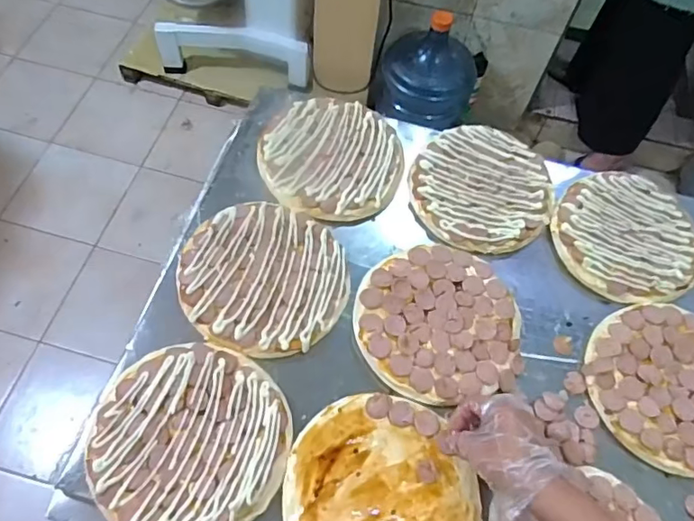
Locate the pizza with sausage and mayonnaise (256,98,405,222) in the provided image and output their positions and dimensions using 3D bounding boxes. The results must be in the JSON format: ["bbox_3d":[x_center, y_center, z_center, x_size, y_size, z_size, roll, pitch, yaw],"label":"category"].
[{"bbox_3d":[-0.022,-0.144,0.759,0.193,0.028,0.191,1,60,-2],"label":"pizza with sausage and mayonnaise"}]

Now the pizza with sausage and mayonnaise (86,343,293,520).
[{"bbox_3d":[-0.158,0.182,0.553,0.190,0.026,0.191,-6,61,-6],"label":"pizza with sausage and mayonnaise"}]

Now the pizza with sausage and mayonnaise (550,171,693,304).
[{"bbox_3d":[0.382,-0.034,0.733,0.193,0.028,0.186,1,60,-2],"label":"pizza with sausage and mayonnaise"}]

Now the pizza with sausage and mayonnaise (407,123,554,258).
[{"bbox_3d":[0.187,-0.104,0.754,0.191,0.026,0.192,7,60,2],"label":"pizza with sausage and mayonnaise"}]

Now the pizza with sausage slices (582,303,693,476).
[{"bbox_3d":[0.387,0.144,0.635,0.194,0.010,0.193,-4,60,-5],"label":"pizza with sausage slices"}]

